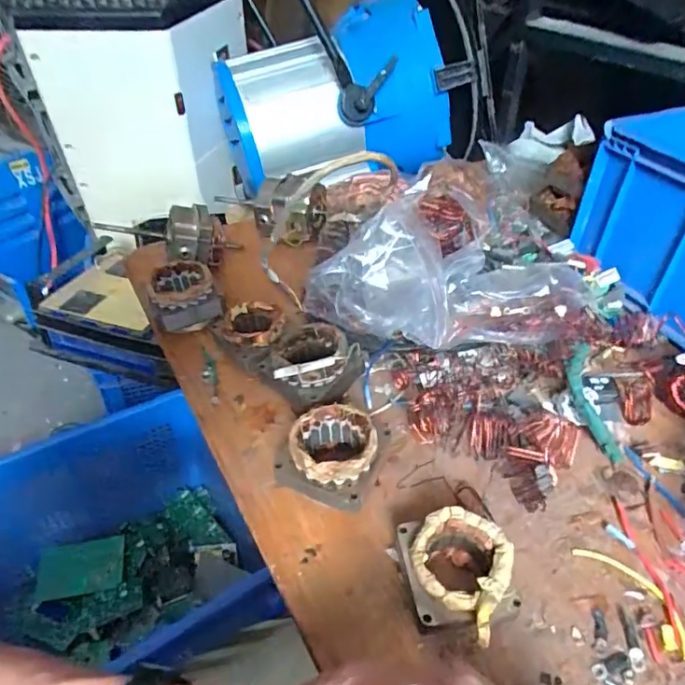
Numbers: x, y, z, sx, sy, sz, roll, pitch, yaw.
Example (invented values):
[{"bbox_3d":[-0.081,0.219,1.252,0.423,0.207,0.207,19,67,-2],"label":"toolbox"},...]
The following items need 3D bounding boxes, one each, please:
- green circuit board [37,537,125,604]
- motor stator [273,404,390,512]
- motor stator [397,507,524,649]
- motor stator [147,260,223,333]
[{"bbox_3d":[-0.483,0.416,0.986,0.142,0.011,0.093,-1,57,-27],"label":"green circuit board"},{"bbox_3d":[-0.012,0.100,0.455,0.089,0.061,0.083,14,43,13],"label":"motor stator"},{"bbox_3d":[0.081,0.170,0.377,0.071,0.056,0.087,-5,42,-8],"label":"motor stator"},{"bbox_3d":[-0.184,-0.051,0.620,0.077,0.051,0.082,-12,43,-16],"label":"motor stator"}]

